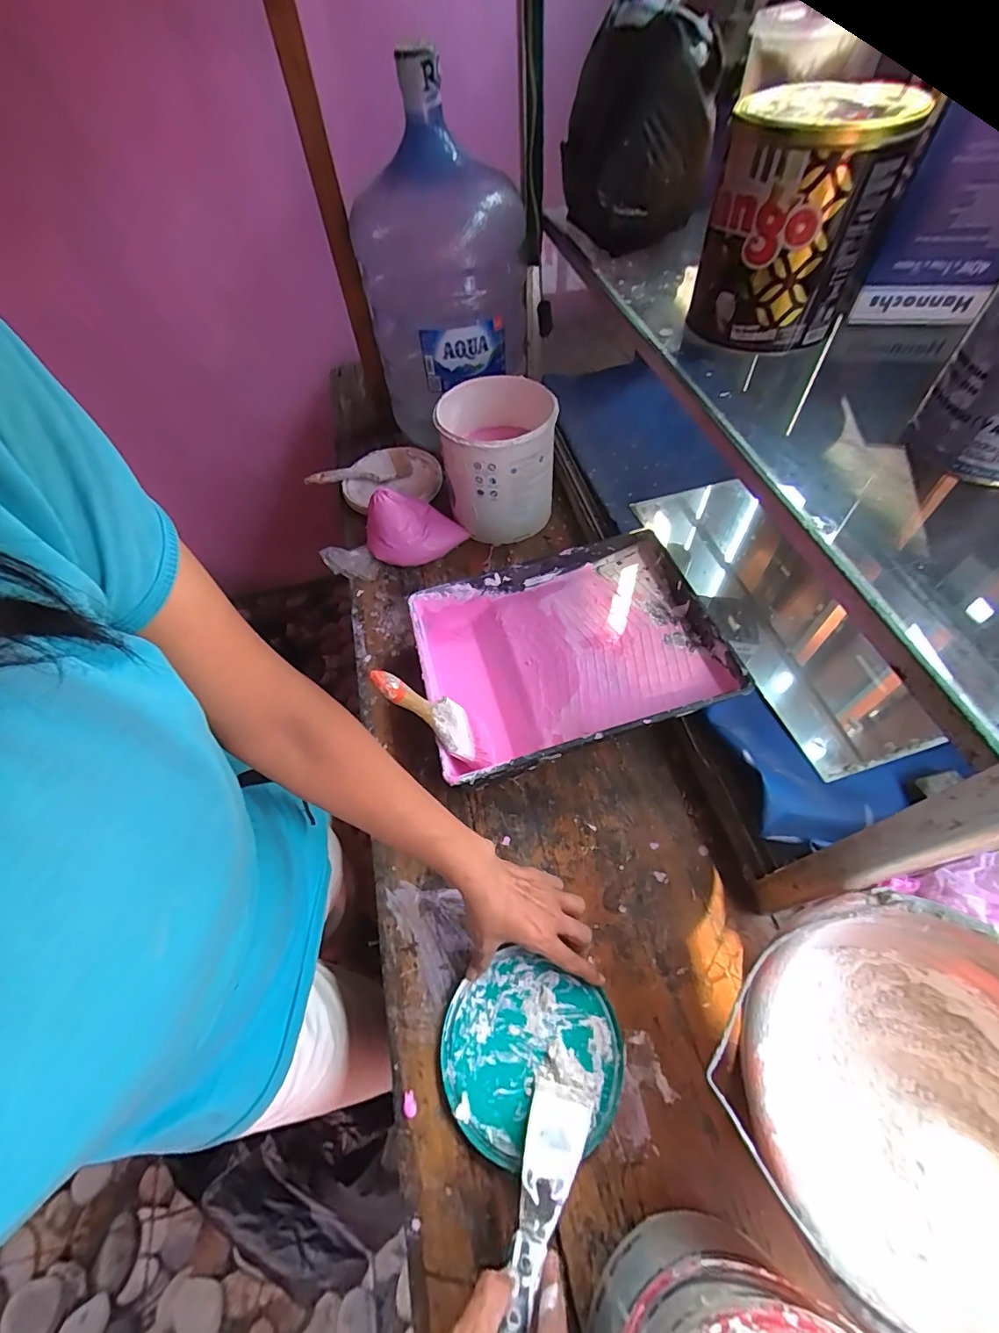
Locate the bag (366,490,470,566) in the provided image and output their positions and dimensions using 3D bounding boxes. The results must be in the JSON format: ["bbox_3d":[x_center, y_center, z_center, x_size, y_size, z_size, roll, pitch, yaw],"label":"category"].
[{"bbox_3d":[-0.139,-0.233,0.787,0.152,0.072,0.099,-16,57,-6],"label":"bag"}]

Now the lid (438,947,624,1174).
[{"bbox_3d":[0.026,0.351,0.442,0.157,0.010,0.143,-2,56,3],"label":"lid"}]

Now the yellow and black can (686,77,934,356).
[{"bbox_3d":[0.261,-0.396,0.442,0.140,0.169,0.131,13,58,13],"label":"yellow and black can"}]

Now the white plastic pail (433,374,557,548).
[{"bbox_3d":[-0.003,-0.321,0.784,0.176,0.187,0.159,6,57,9],"label":"white plastic pail"}]

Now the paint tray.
[{"bbox_3d":[0.080,-0.012,0.632,0.348,0.088,0.275,-14,56,-5],"label":"paint tray"}]

